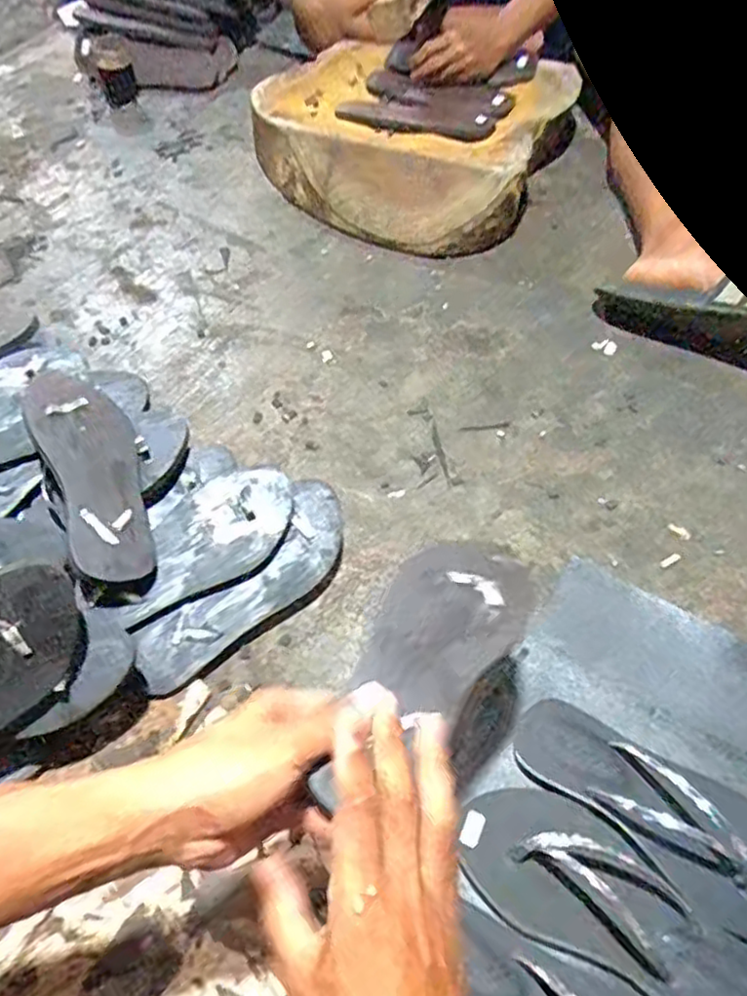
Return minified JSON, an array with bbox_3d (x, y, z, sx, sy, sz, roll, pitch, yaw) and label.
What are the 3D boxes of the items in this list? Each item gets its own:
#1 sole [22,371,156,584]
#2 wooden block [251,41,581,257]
[{"bbox_3d":[-0.260,-0.030,0.642,0.086,0.020,0.238,-12,64,-38],"label":"sole"},{"bbox_3d":[0.041,-0.562,1.074,0.446,0.125,0.375,24,57,16],"label":"wooden block"}]

